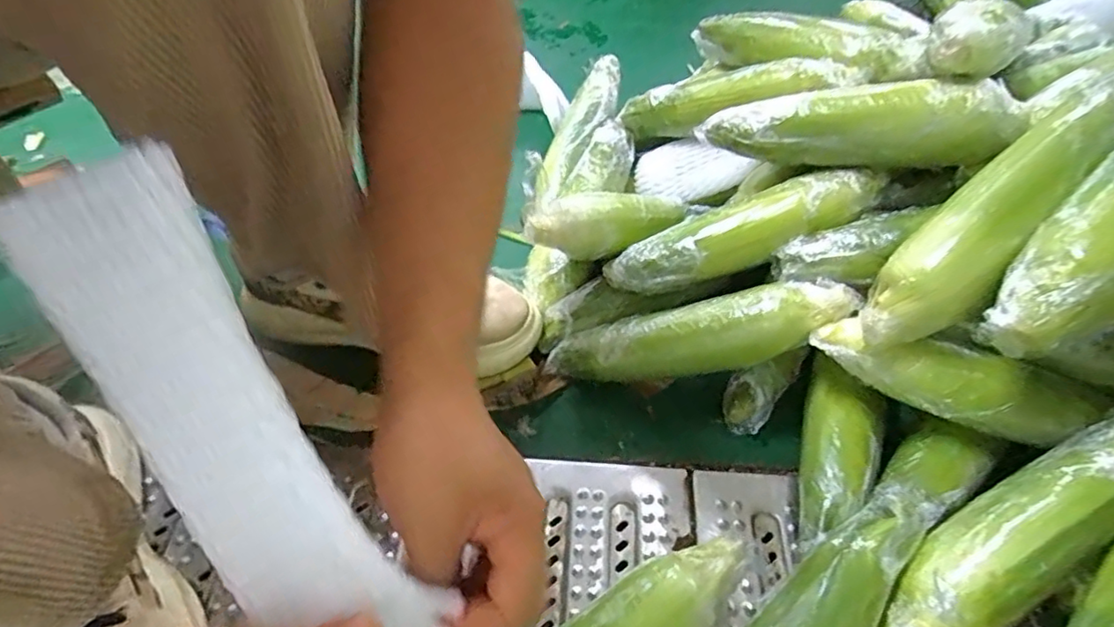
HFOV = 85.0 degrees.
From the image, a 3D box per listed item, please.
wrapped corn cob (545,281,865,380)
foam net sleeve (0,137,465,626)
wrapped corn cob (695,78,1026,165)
[{"bbox_3d":[0.102,0.018,0.468,0.237,0.044,0.050,-14,47,25],"label":"wrapped corn cob"},{"bbox_3d":[-0.106,0.053,0.212,0.057,0.209,0.026,-29,22,-18],"label":"foam net sleeve"},{"bbox_3d":[0.208,-0.135,0.440,0.203,0.049,0.050,7,51,28],"label":"wrapped corn cob"}]

